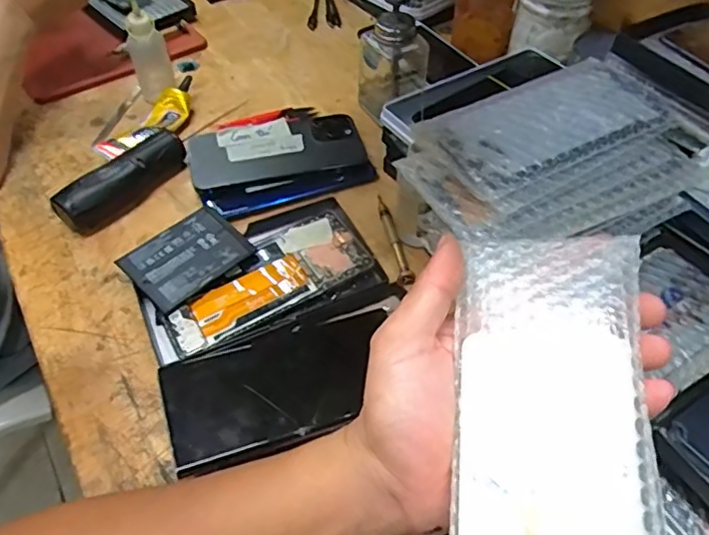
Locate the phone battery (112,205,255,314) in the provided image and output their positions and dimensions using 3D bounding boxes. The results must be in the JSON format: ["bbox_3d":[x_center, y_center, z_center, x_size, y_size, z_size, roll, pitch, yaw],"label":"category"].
[{"bbox_3d":[-0.129,-0.009,0.449,0.086,0.008,0.064,-39,72,-26],"label":"phone battery"}]

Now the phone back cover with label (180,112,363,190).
[{"bbox_3d":[-0.074,-0.113,0.543,0.157,0.011,0.078,-13,61,-13],"label":"phone back cover with label"}]

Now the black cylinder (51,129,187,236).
[{"bbox_3d":[-0.202,-0.079,0.509,0.032,0.036,0.123,31,57,23],"label":"black cylinder"}]

